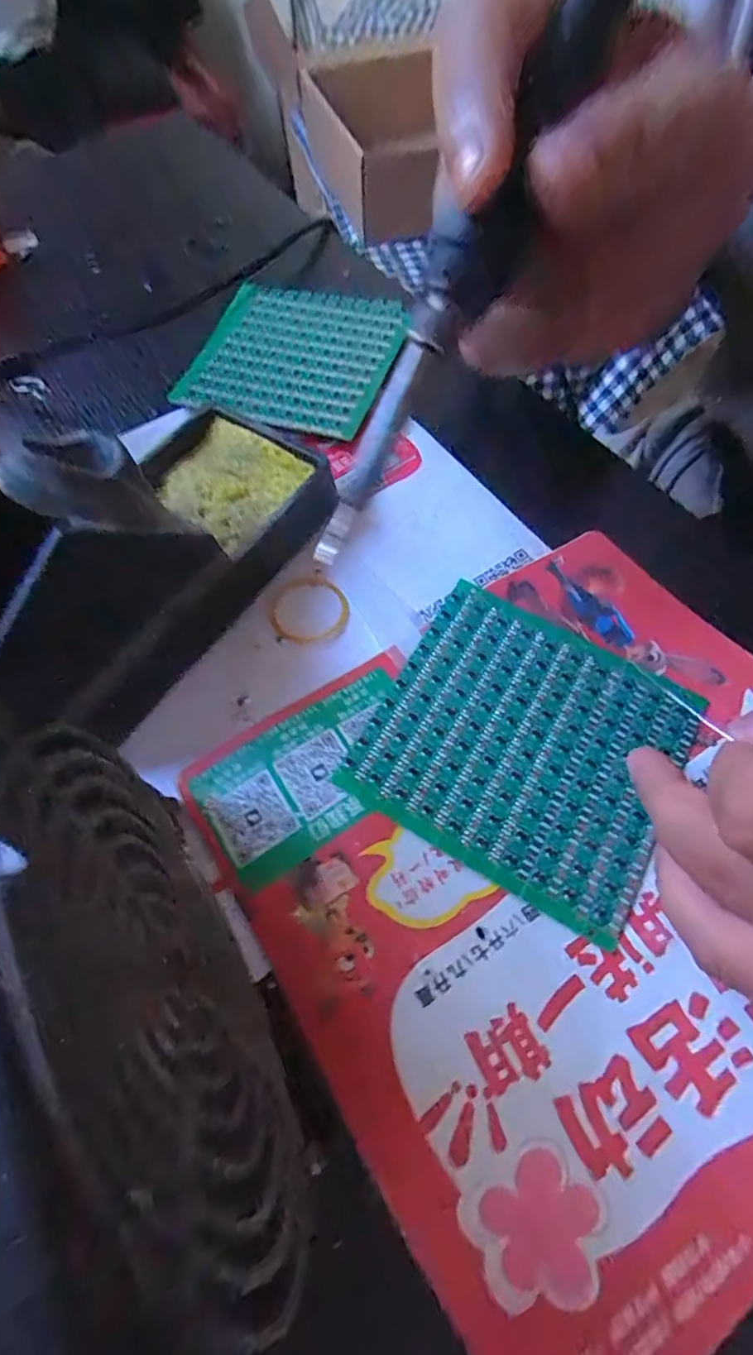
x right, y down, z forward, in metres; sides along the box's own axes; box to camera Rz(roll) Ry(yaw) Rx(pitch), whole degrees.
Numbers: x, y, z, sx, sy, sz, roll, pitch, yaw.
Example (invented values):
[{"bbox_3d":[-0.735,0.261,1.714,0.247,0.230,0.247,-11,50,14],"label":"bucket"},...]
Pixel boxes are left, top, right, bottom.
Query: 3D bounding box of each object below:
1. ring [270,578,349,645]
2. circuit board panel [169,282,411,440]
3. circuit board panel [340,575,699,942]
[{"bbox_3d":[-0.028,-0.028,0.226,0.031,0.004,0.032,0,66,0],"label":"ring"},{"bbox_3d":[-0.043,-0.170,0.289,0.102,0.004,0.111,13,63,9],"label":"circuit board panel"},{"bbox_3d":[0.051,0.021,0.193,0.100,0.004,0.093,29,68,14],"label":"circuit board panel"}]

